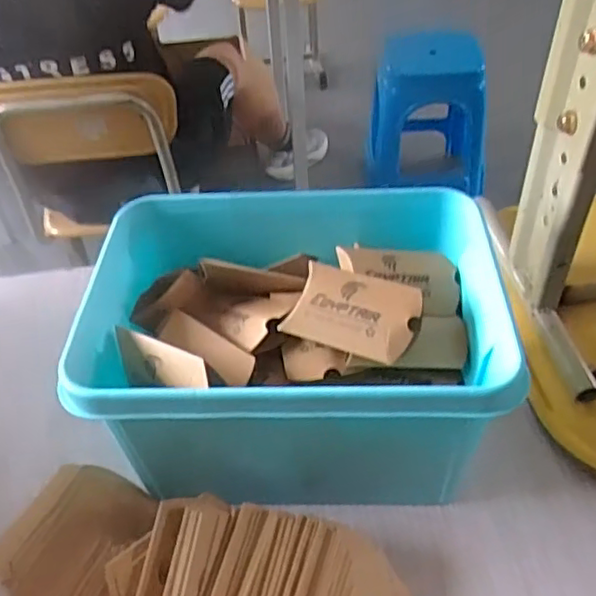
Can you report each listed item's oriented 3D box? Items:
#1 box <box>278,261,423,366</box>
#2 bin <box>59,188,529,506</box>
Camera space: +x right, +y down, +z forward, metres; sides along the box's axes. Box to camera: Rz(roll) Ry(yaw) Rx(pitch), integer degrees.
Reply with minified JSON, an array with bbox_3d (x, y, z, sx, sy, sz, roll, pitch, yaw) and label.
[{"bbox_3d":[0.039,0.010,0.418,0.082,0.022,0.054,17,72,23],"label":"box"},{"bbox_3d":[0.000,0.035,0.469,0.265,0.148,0.197,-2,46,3],"label":"bin"}]

